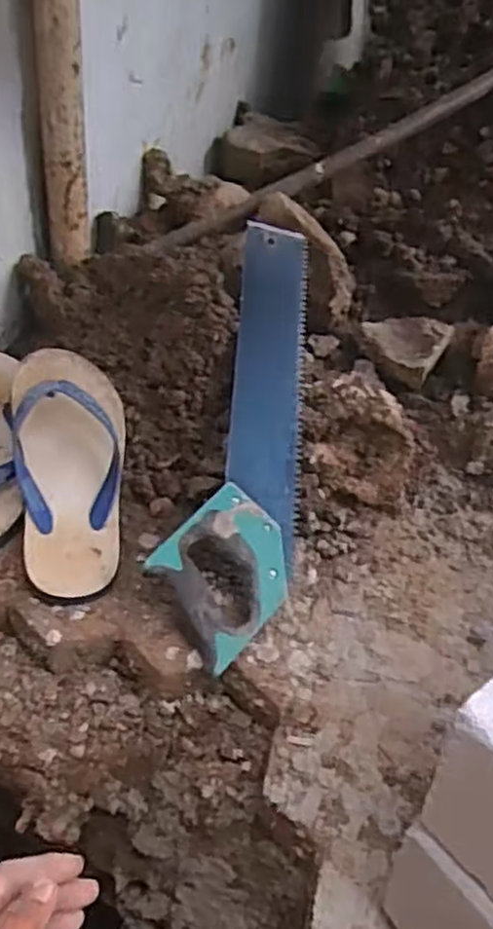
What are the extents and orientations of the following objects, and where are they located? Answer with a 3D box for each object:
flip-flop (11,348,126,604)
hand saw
[{"bbox_3d":[-0.166,-0.003,0.693,0.100,0.035,0.269,-4,60,-12],"label":"flip-flop"},{"bbox_3d":[0.003,-0.056,0.733,0.117,0.046,0.523,8,57,1],"label":"hand saw"}]

